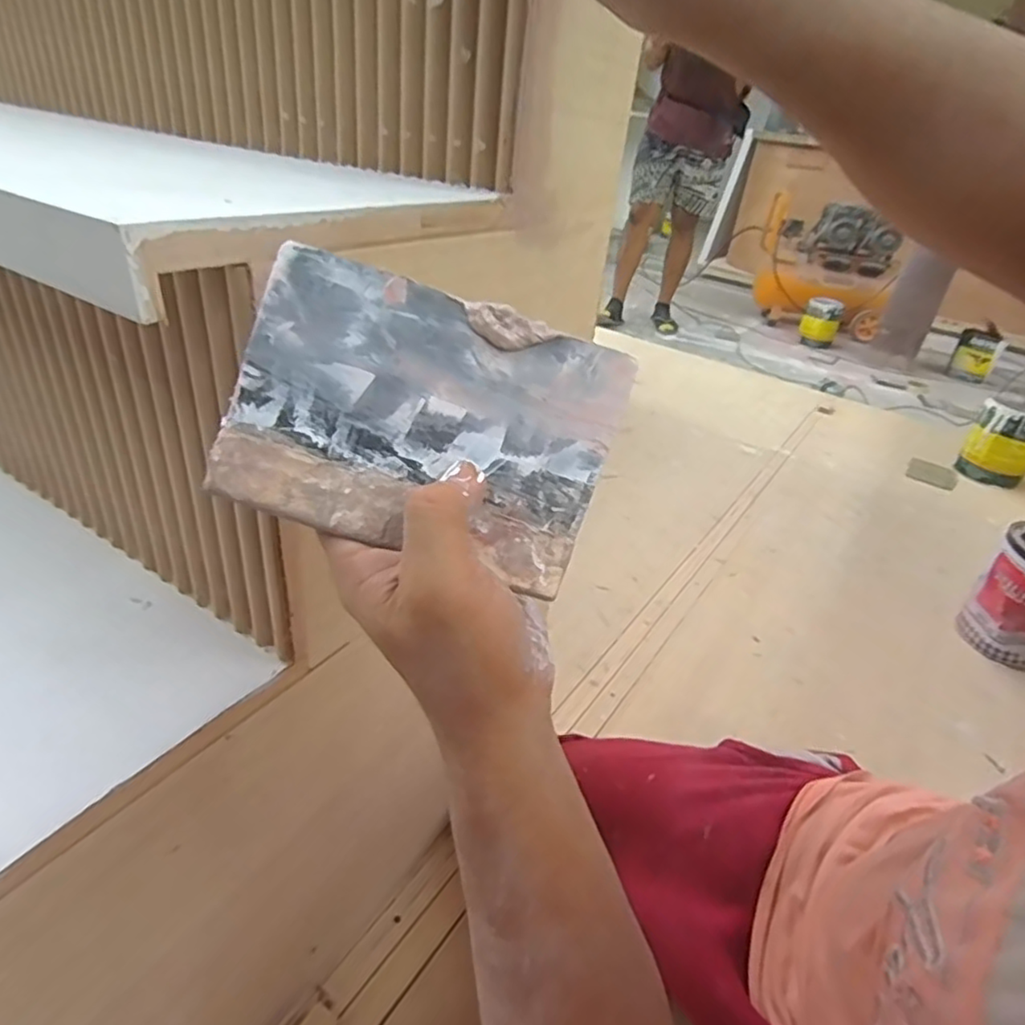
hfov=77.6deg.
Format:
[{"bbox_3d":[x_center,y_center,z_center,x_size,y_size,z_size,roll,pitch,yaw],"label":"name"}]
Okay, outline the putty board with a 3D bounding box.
[{"bbox_3d":[-0.032,-0.035,0.234,0.135,0.097,0.004,19,-11,-1],"label":"putty board"}]

